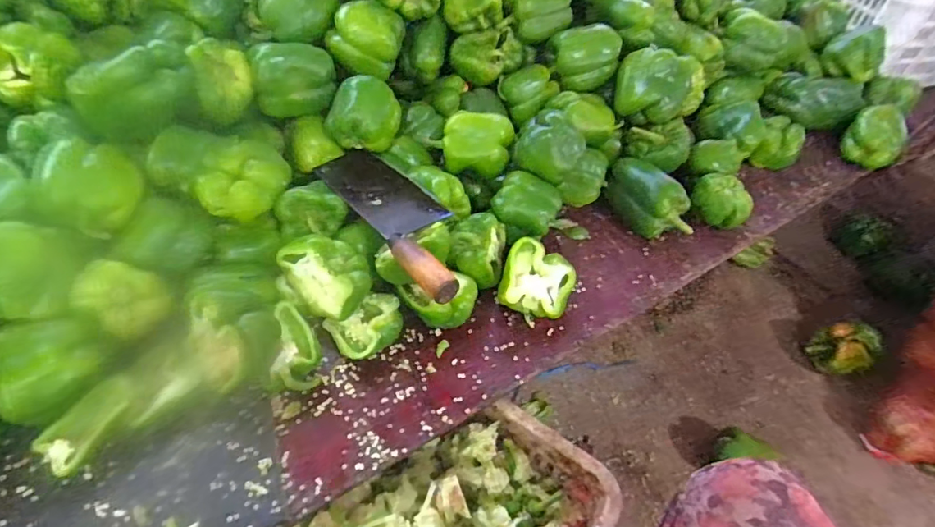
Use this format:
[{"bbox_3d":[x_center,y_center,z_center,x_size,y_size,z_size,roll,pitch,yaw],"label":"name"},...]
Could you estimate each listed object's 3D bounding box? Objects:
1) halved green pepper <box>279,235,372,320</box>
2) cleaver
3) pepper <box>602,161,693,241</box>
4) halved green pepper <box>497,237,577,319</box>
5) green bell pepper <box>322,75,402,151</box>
[{"bbox_3d":[-0.160,0.006,0.606,0.079,0.065,0.099,-34,59,-29],"label":"halved green pepper"},{"bbox_3d":[-0.077,-0.063,0.608,0.090,0.033,0.272,-27,55,-25],"label":"cleaver"},{"bbox_3d":[0.258,-0.094,0.759,0.071,0.079,0.143,-23,54,-22],"label":"pepper"},{"bbox_3d":[0.086,0.027,0.652,0.087,0.068,0.086,16,49,10],"label":"halved green pepper"},{"bbox_3d":[-0.133,-0.197,0.686,0.073,0.072,0.073,18,50,12],"label":"green bell pepper"}]

